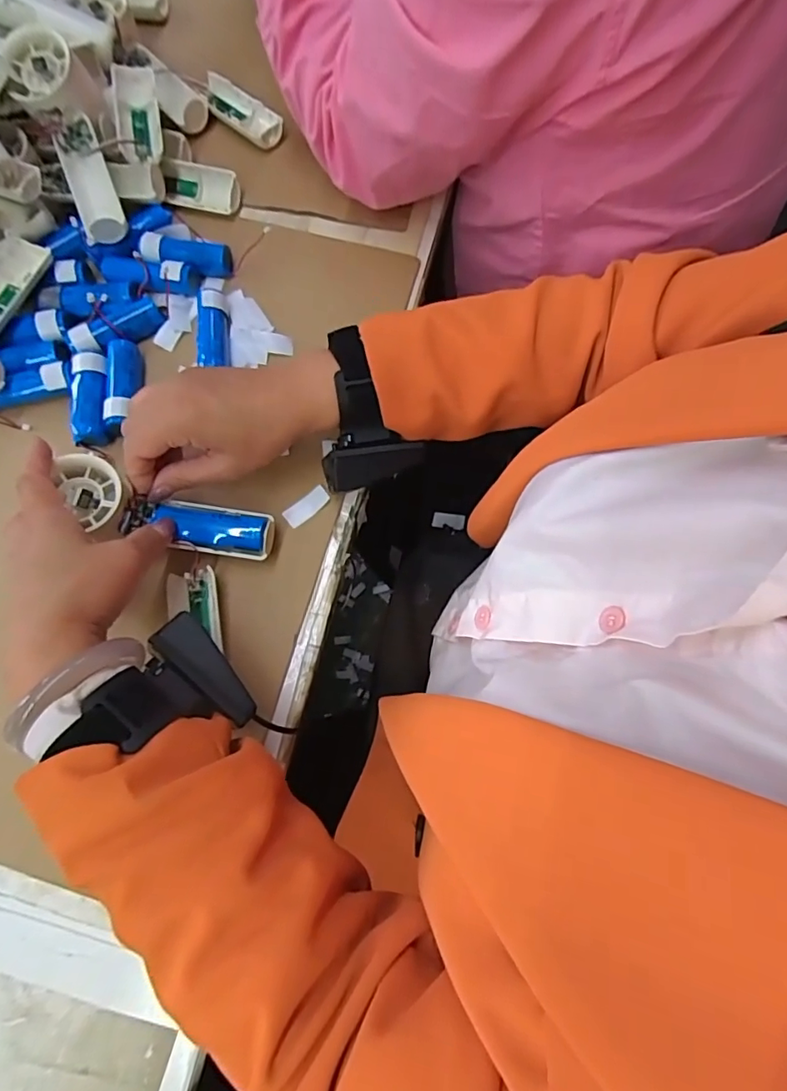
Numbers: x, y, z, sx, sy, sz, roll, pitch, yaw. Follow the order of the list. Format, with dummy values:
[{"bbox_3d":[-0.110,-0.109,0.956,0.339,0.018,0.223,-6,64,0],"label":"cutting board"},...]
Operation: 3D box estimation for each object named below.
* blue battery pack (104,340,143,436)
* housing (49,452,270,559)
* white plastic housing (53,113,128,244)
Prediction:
[{"bbox_3d":[-0.206,-0.120,0.400,0.019,0.021,0.076,-6,72,-1],"label":"blue battery pack"},{"bbox_3d":[-0.153,-0.020,0.358,0.142,0.024,0.042,18,76,-10],"label":"housing"},{"bbox_3d":[-0.238,-0.285,0.419,0.033,0.037,0.091,-21,75,-4],"label":"white plastic housing"}]

